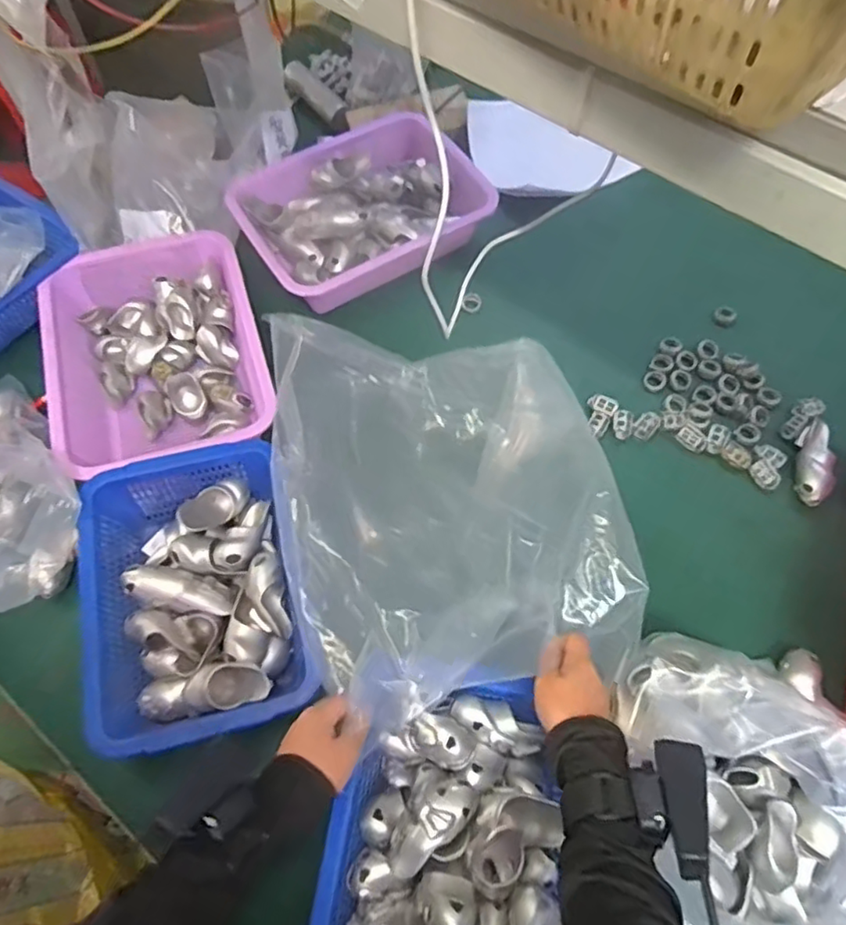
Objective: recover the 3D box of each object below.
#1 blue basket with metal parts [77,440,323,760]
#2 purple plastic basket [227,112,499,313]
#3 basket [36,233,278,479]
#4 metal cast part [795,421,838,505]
[{"bbox_3d":[-0.210,0.115,0.586,0.183,0.083,0.276,-14,65,-7],"label":"blue basket with metal parts"},{"bbox_3d":[-0.067,-0.327,0.822,0.302,0.074,0.245,-34,68,-15],"label":"purple plastic basket"},{"bbox_3d":[-0.300,-0.126,0.718,0.219,0.086,0.301,-17,65,-8],"label":"basket"},{"bbox_3d":[0.441,-0.002,0.703,0.030,0.038,0.103,15,65,7],"label":"metal cast part"}]

